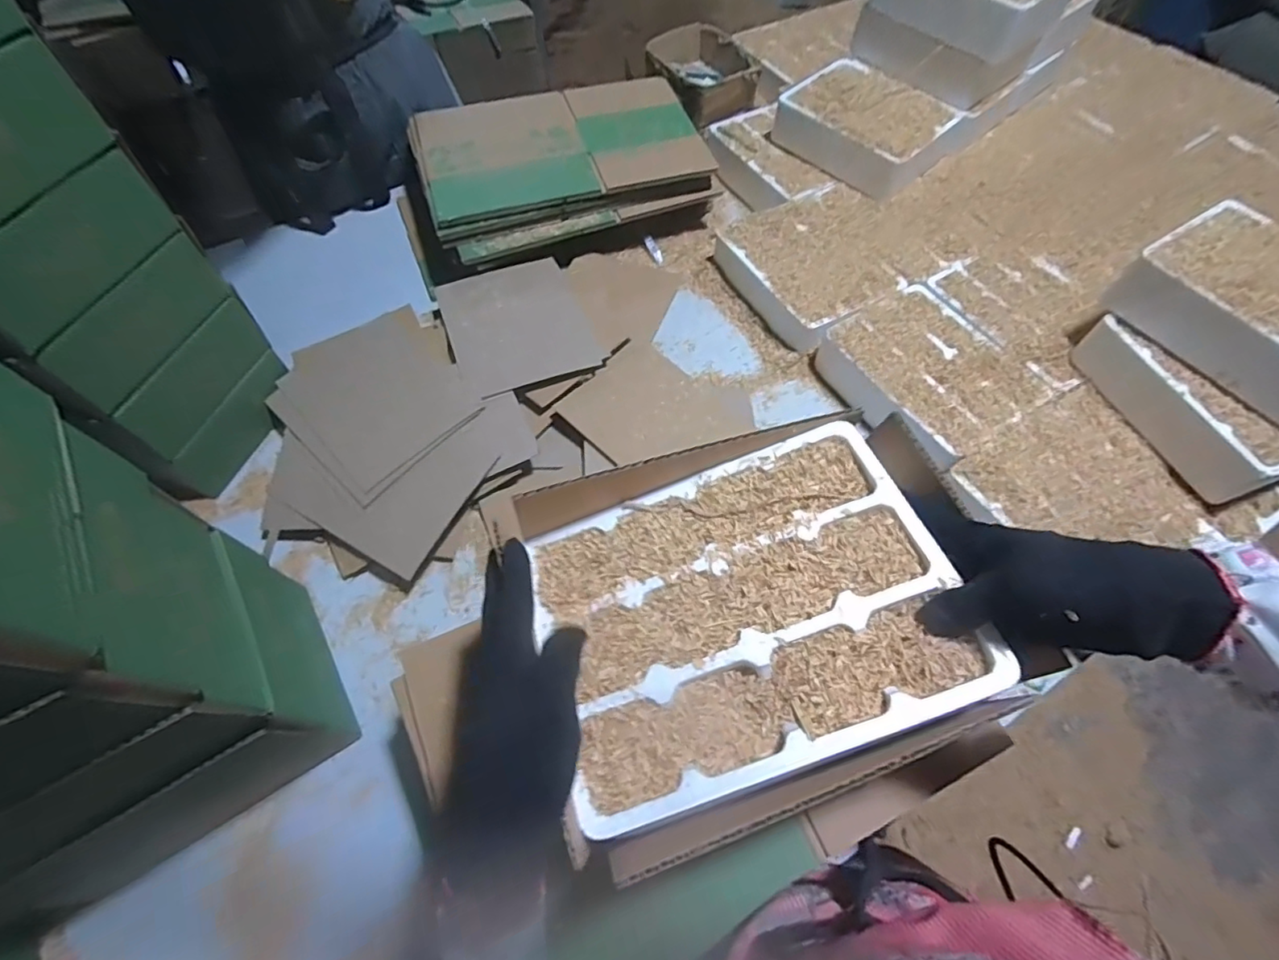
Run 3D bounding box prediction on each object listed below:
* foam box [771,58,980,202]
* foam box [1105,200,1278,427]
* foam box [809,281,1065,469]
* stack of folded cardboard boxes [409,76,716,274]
[{"bbox_3d":[0.385,-0.594,0.947,0.259,0.078,0.212,41,68,20],"label":"foam box"},{"bbox_3d":[0.702,-0.193,0.644,0.179,0.085,0.234,-32,66,-16],"label":"foam box"},{"bbox_3d":[0.384,-0.140,0.767,0.210,0.065,0.241,-29,65,-15],"label":"foam box"},{"bbox_3d":[-0.133,-0.518,0.908,0.445,0.078,0.300,-20,63,-11],"label":"stack of folded cardboard boxes"}]

